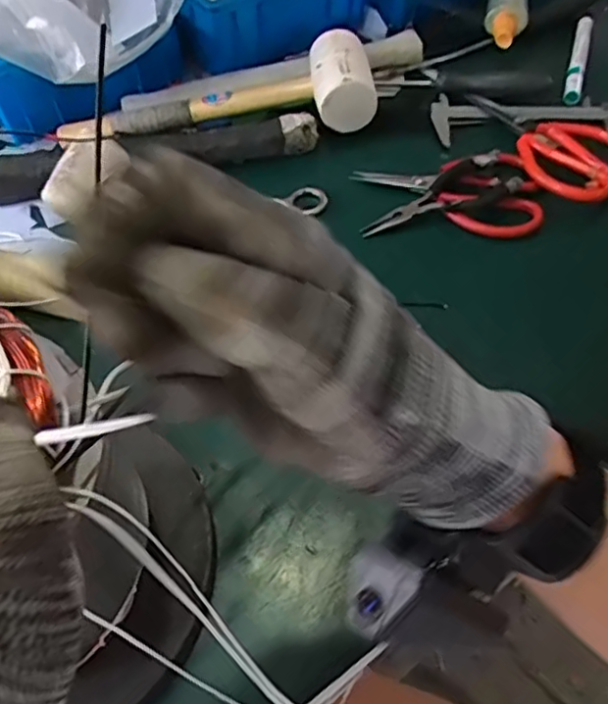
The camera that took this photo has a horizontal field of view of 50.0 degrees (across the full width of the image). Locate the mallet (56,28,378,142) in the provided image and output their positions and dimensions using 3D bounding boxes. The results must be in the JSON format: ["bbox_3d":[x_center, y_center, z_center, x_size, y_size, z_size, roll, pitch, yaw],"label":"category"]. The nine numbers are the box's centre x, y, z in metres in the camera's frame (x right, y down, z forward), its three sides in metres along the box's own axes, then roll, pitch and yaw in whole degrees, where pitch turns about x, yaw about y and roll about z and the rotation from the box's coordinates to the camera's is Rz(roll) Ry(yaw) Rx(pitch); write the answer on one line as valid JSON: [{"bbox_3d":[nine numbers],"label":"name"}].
[{"bbox_3d":[-0.081,-0.237,0.594,0.289,0.056,0.082,-1,53,3],"label":"mallet"}]

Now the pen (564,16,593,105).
[{"bbox_3d":[0.264,-0.282,0.623,0.015,0.014,0.132,13,55,14],"label":"pen"}]

